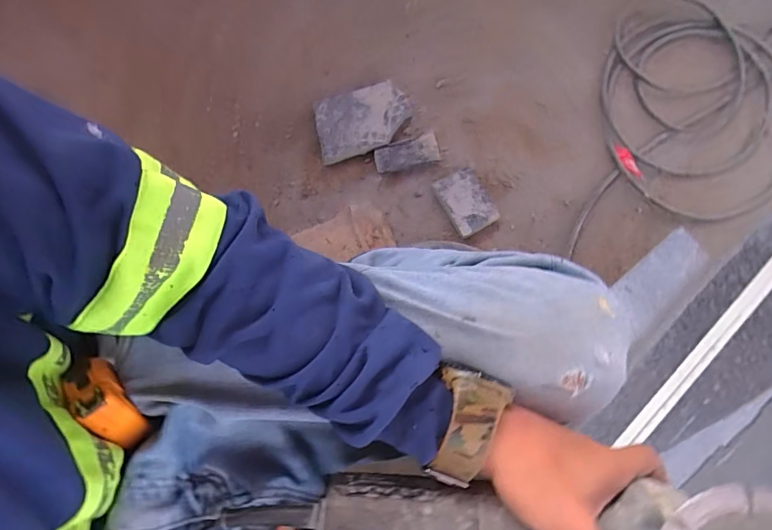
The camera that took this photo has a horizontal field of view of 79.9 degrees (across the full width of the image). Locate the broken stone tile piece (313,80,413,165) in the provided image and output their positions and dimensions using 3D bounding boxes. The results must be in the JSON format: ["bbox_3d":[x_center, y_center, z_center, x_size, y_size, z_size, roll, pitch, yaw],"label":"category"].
[{"bbox_3d":[-0.042,-0.266,0.852,0.178,0.032,0.110,-18,81,-4],"label":"broken stone tile piece"}]

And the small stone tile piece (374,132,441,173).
[{"bbox_3d":[0.039,-0.203,0.851,0.118,0.013,0.051,-17,81,-4],"label":"small stone tile piece"}]

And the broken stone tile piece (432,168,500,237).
[{"bbox_3d":[0.148,-0.116,0.837,0.082,0.025,0.113,-29,82,-6],"label":"broken stone tile piece"}]

